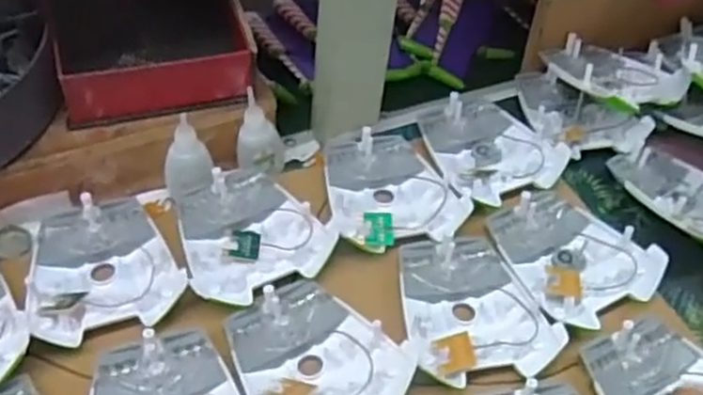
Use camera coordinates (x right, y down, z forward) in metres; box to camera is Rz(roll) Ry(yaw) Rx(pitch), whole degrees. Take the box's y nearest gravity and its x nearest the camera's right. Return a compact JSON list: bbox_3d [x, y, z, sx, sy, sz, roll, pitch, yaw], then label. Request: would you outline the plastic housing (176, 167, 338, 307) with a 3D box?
[{"bbox_3d":[-0.075,0.022,0.516,0.095,0.020,0.105,-21,56,-22],"label":"plastic housing"}]

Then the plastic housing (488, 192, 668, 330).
[{"bbox_3d":[0.156,0.037,0.524,0.096,0.021,0.107,-21,56,-22],"label":"plastic housing"}]

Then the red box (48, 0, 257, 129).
[{"bbox_3d":[-0.164,-0.149,0.582,0.138,0.058,0.218,-10,50,-15],"label":"red box"}]

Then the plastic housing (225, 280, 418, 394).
[{"bbox_3d":[-0.025,0.097,0.451,0.094,0.021,0.104,-25,58,-25],"label":"plastic housing"}]

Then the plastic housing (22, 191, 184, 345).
[{"bbox_3d":[-0.169,0.043,0.496,0.093,0.019,0.112,-14,54,-17],"label":"plastic housing"}]

